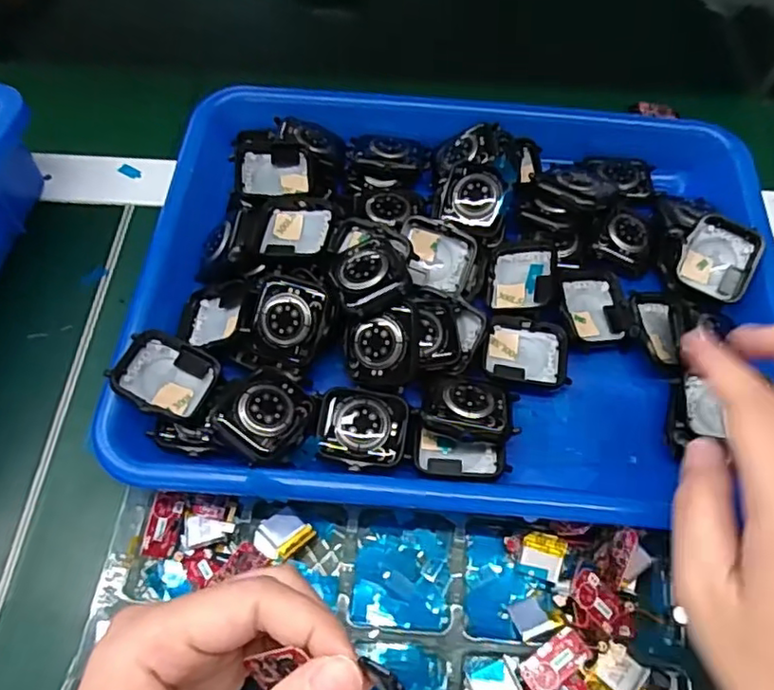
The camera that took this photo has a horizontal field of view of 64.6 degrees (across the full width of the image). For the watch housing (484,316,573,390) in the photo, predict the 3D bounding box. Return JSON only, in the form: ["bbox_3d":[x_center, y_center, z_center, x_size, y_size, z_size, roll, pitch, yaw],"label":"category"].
[{"bbox_3d":[0.070,0.003,0.309,0.041,0.010,0.034,8,61,4],"label":"watch housing"}]

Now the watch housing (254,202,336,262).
[{"bbox_3d":[-0.046,-0.058,0.315,0.039,0.011,0.033,14,61,7],"label":"watch housing"}]

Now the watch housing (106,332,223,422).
[{"bbox_3d":[-0.102,0.014,0.282,0.041,0.011,0.038,34,52,-10],"label":"watch housing"}]

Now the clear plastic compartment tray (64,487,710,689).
[{"bbox_3d":[0.003,0.124,0.253,0.254,0.028,0.109,5,61,2],"label":"clear plastic compartment tray"}]

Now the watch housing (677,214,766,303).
[{"bbox_3d":[0.175,-0.045,0.323,0.035,0.009,0.041,25,94,14],"label":"watch housing"}]

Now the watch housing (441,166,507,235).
[{"bbox_3d":[0.049,-0.080,0.337,0.036,0.012,0.034,16,86,12],"label":"watch housing"}]

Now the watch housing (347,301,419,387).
[{"bbox_3d":[-0.003,0.000,0.287,0.033,0.010,0.038,1,87,13],"label":"watch housing"}]

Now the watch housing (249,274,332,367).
[{"bbox_3d":[-0.047,-0.011,0.291,0.039,0.008,0.039,18,93,8],"label":"watch housing"}]

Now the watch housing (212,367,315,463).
[{"bbox_3d":[-0.055,0.031,0.275,0.034,0.012,0.042,43,56,-2],"label":"watch housing"}]

